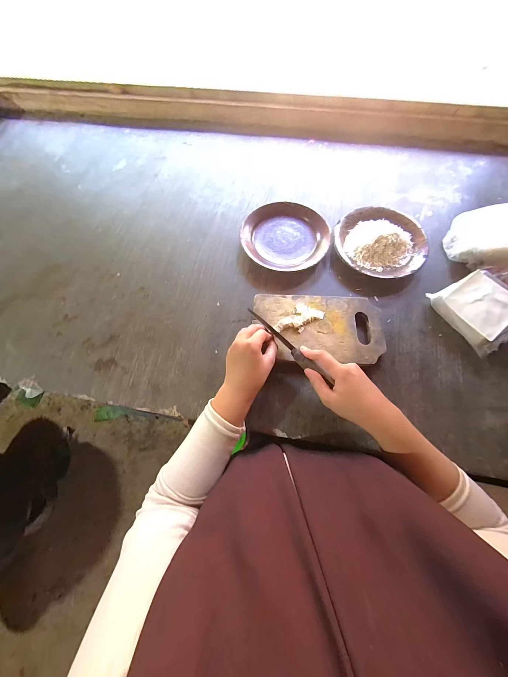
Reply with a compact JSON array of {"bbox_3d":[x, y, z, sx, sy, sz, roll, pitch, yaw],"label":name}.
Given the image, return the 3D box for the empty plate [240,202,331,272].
[{"bbox_3d":[0.068,-0.220,0.519,0.182,0.033,0.164,4,69,4],"label":"empty plate"}]

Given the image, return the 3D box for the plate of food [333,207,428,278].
[{"bbox_3d":[0.264,-0.205,0.499,0.182,0.047,0.173,-1,69,2],"label":"plate of food"}]

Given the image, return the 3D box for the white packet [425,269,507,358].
[{"bbox_3d":[0.417,-0.054,0.435,0.123,0.042,0.132,-26,70,-7],"label":"white packet"}]

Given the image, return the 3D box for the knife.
[{"bbox_3d":[0.055,0.012,0.400,0.014,0.026,0.185,-40,64,-12],"label":"knife"}]

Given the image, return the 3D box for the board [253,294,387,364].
[{"bbox_3d":[0.118,-0.019,0.444,0.229,0.026,0.127,2,69,3],"label":"board"}]

